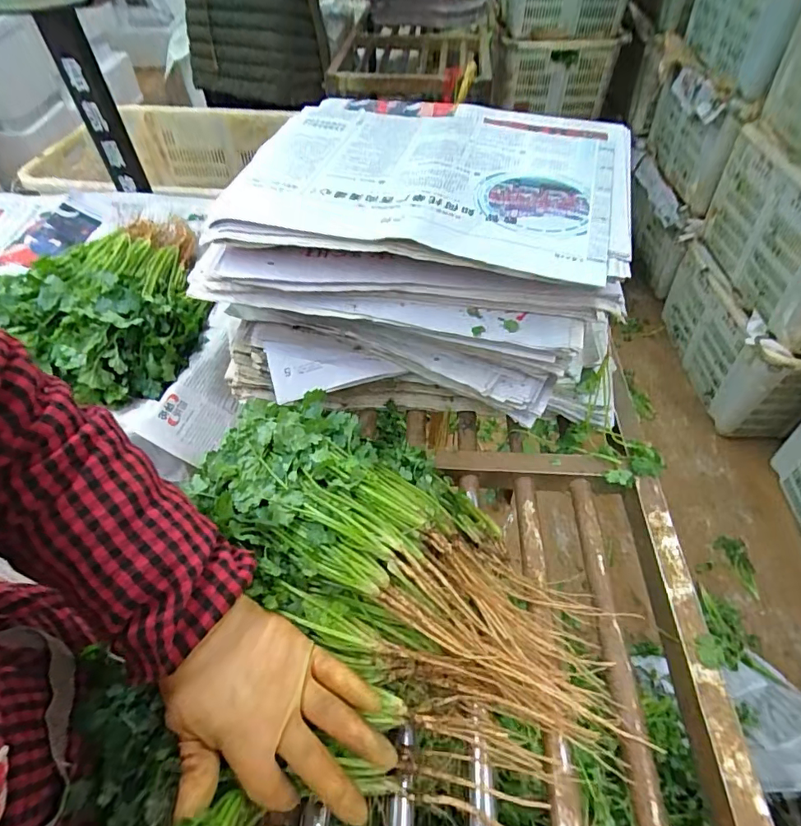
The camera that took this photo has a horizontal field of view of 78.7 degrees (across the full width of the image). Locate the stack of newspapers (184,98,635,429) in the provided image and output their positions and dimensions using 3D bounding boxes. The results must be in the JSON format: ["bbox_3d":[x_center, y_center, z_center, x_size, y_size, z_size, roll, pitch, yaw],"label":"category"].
[{"bbox_3d":[0.028,-0.187,0.567,0.413,0.191,0.357,8,51,8],"label":"stack of newspapers"}]

